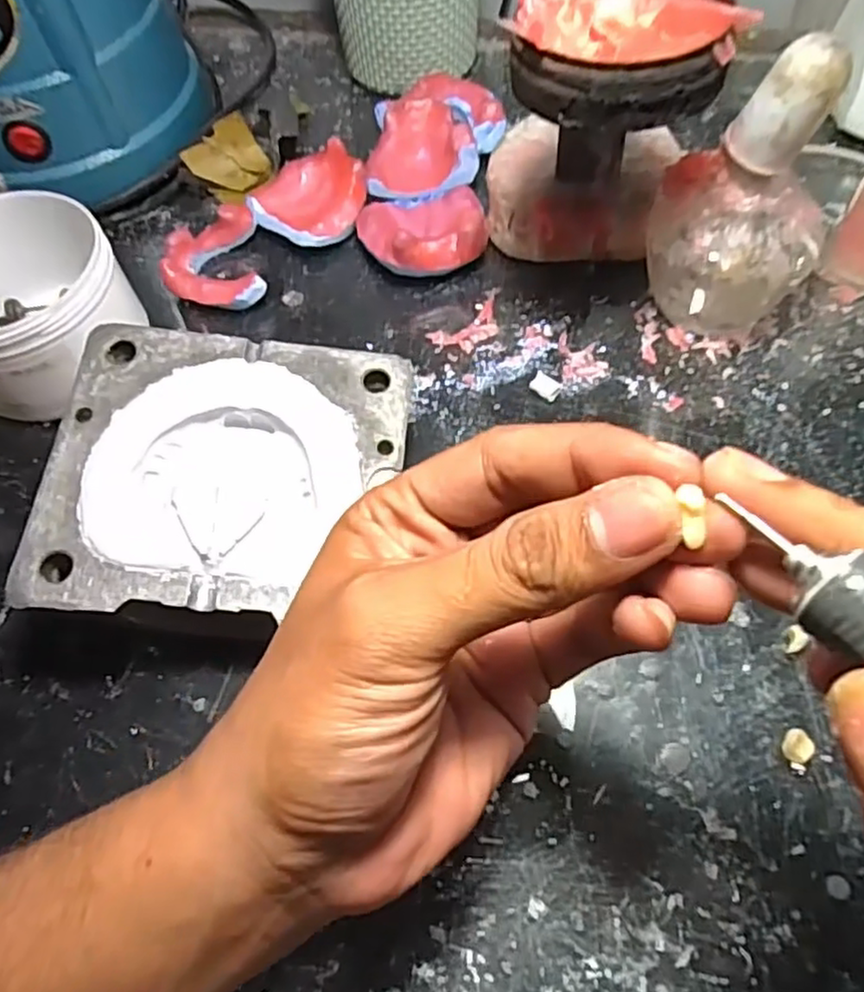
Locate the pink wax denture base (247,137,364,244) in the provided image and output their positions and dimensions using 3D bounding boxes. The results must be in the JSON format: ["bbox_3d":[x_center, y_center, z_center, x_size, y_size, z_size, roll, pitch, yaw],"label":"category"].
[{"bbox_3d":[-0.068,-0.164,0.380,0.063,0.028,0.062,-11,60,-3],"label":"pink wax denture base"}]

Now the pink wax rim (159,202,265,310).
[{"bbox_3d":[-0.115,-0.123,0.361,0.048,0.024,0.060,-13,60,-4],"label":"pink wax rim"}]

